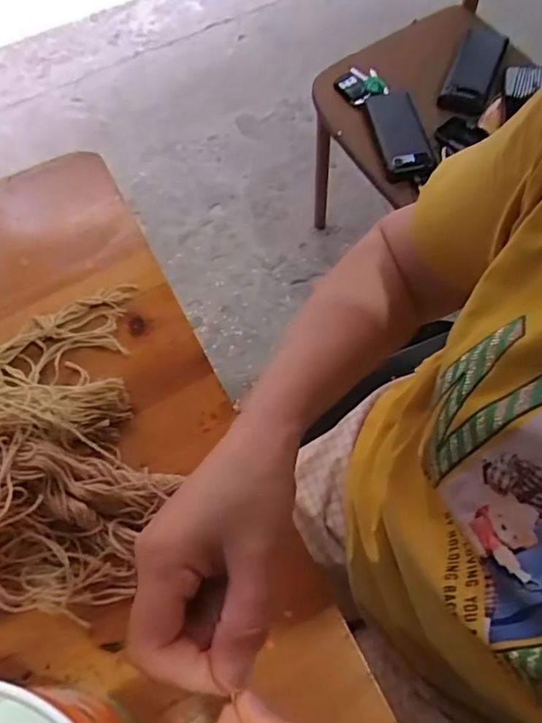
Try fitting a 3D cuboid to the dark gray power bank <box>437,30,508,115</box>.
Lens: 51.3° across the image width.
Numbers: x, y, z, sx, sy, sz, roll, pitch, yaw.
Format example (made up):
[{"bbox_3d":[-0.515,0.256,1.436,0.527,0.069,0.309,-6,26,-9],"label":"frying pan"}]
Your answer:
[{"bbox_3d":[0.325,-0.468,0.903,0.069,0.027,0.167,21,69,8],"label":"dark gray power bank"}]

